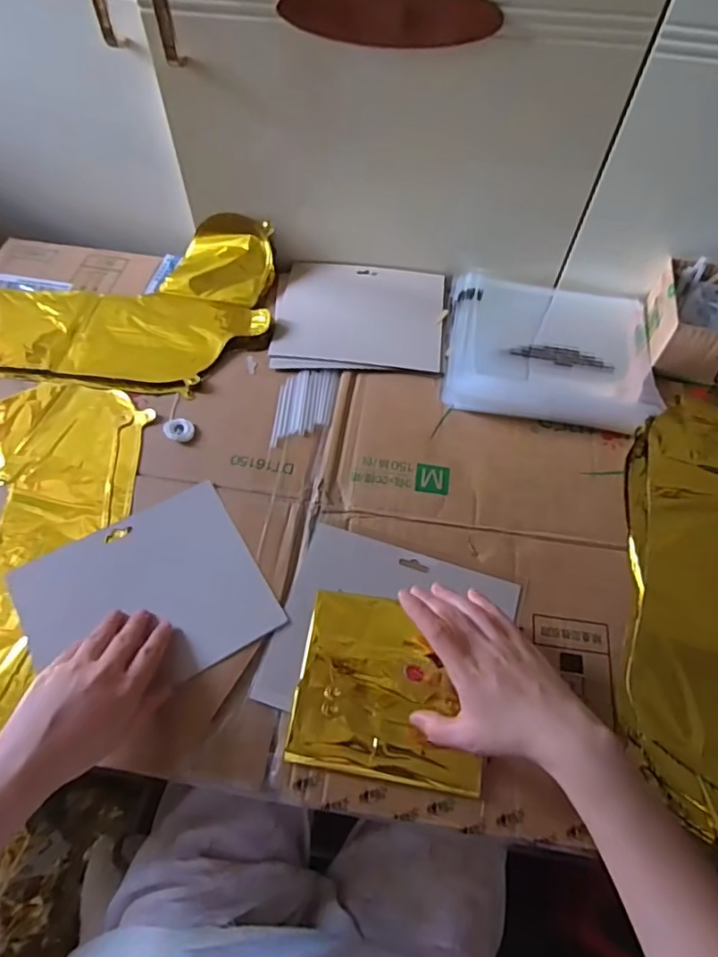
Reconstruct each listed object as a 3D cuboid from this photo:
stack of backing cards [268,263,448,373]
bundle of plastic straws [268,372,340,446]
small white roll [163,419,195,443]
[{"bbox_3d":[0.003,-0.191,0.670,0.192,0.017,0.167,4,61,1],"label":"stack of backing cards"},{"bbox_3d":[-0.057,-0.079,0.605,0.060,0.004,0.100,5,59,2],"label":"bundle of plastic straws"},{"bbox_3d":[-0.184,-0.050,0.581,0.031,0.007,0.026,24,61,13],"label":"small white roll"}]

